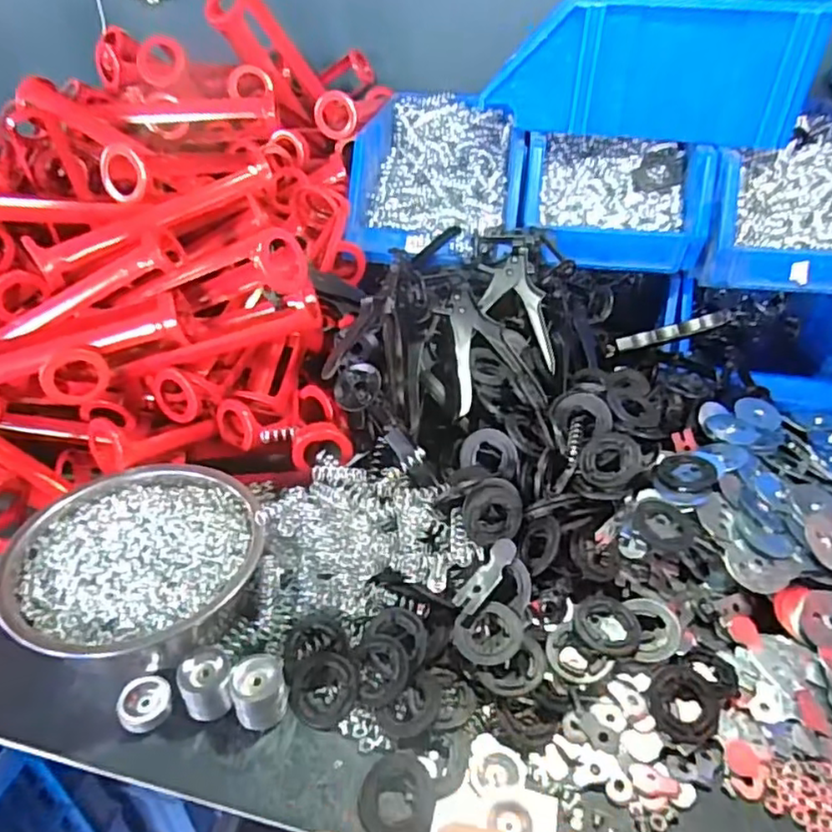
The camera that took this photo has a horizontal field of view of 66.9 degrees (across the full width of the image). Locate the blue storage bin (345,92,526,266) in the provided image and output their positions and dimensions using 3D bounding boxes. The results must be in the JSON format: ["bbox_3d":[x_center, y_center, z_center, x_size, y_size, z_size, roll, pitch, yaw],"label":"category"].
[{"bbox_3d":[0.032,-0.309,0.795,0.194,0.120,0.309,5,37,6],"label":"blue storage bin"}]

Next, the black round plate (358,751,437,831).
[{"bbox_3d":[-0.011,0.242,0.398,0.047,0.008,0.052,2,36,1],"label":"black round plate"}]

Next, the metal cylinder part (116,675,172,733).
[{"bbox_3d":[-0.188,0.201,0.438,0.034,0.021,0.033,1,36,0],"label":"metal cylinder part"}]

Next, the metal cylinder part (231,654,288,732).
[{"bbox_3d":[-0.107,0.189,0.433,0.034,0.041,0.030,-10,38,-14],"label":"metal cylinder part"}]

